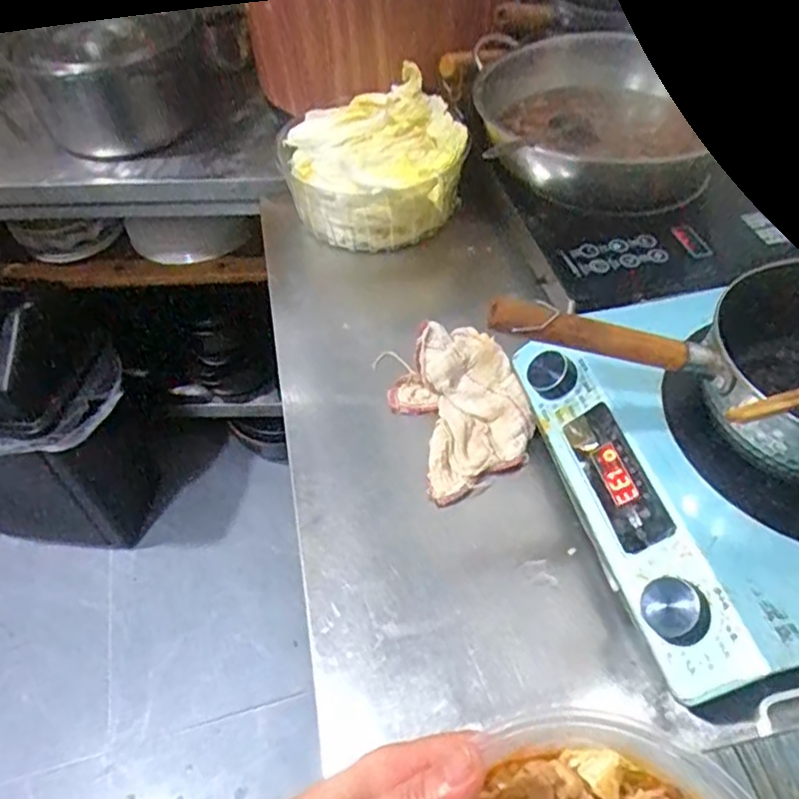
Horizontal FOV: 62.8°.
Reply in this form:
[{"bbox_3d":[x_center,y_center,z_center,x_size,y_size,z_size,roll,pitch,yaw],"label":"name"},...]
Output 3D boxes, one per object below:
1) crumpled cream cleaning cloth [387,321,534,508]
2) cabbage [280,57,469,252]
[{"bbox_3d":[0.054,0.001,0.591,0.110,0.038,0.170,-17,53,-11],"label":"crumpled cream cleaning cloth"},{"bbox_3d":[-0.036,-0.298,0.790,0.225,0.120,0.207,0,52,2],"label":"cabbage"}]

